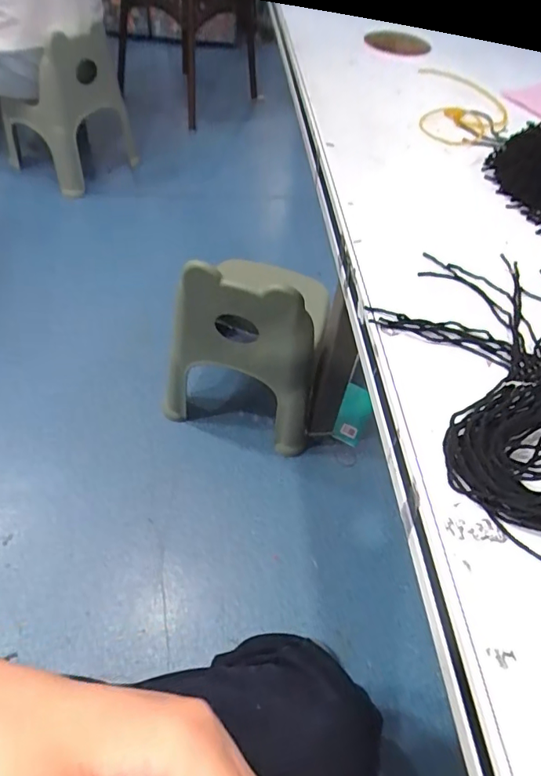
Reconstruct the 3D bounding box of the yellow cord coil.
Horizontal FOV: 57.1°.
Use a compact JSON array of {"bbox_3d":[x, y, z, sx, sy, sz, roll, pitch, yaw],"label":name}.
[{"bbox_3d":[0.140,-0.202,0.359,0.064,0.004,0.107,10,55,2],"label":"yellow cord coil"}]

